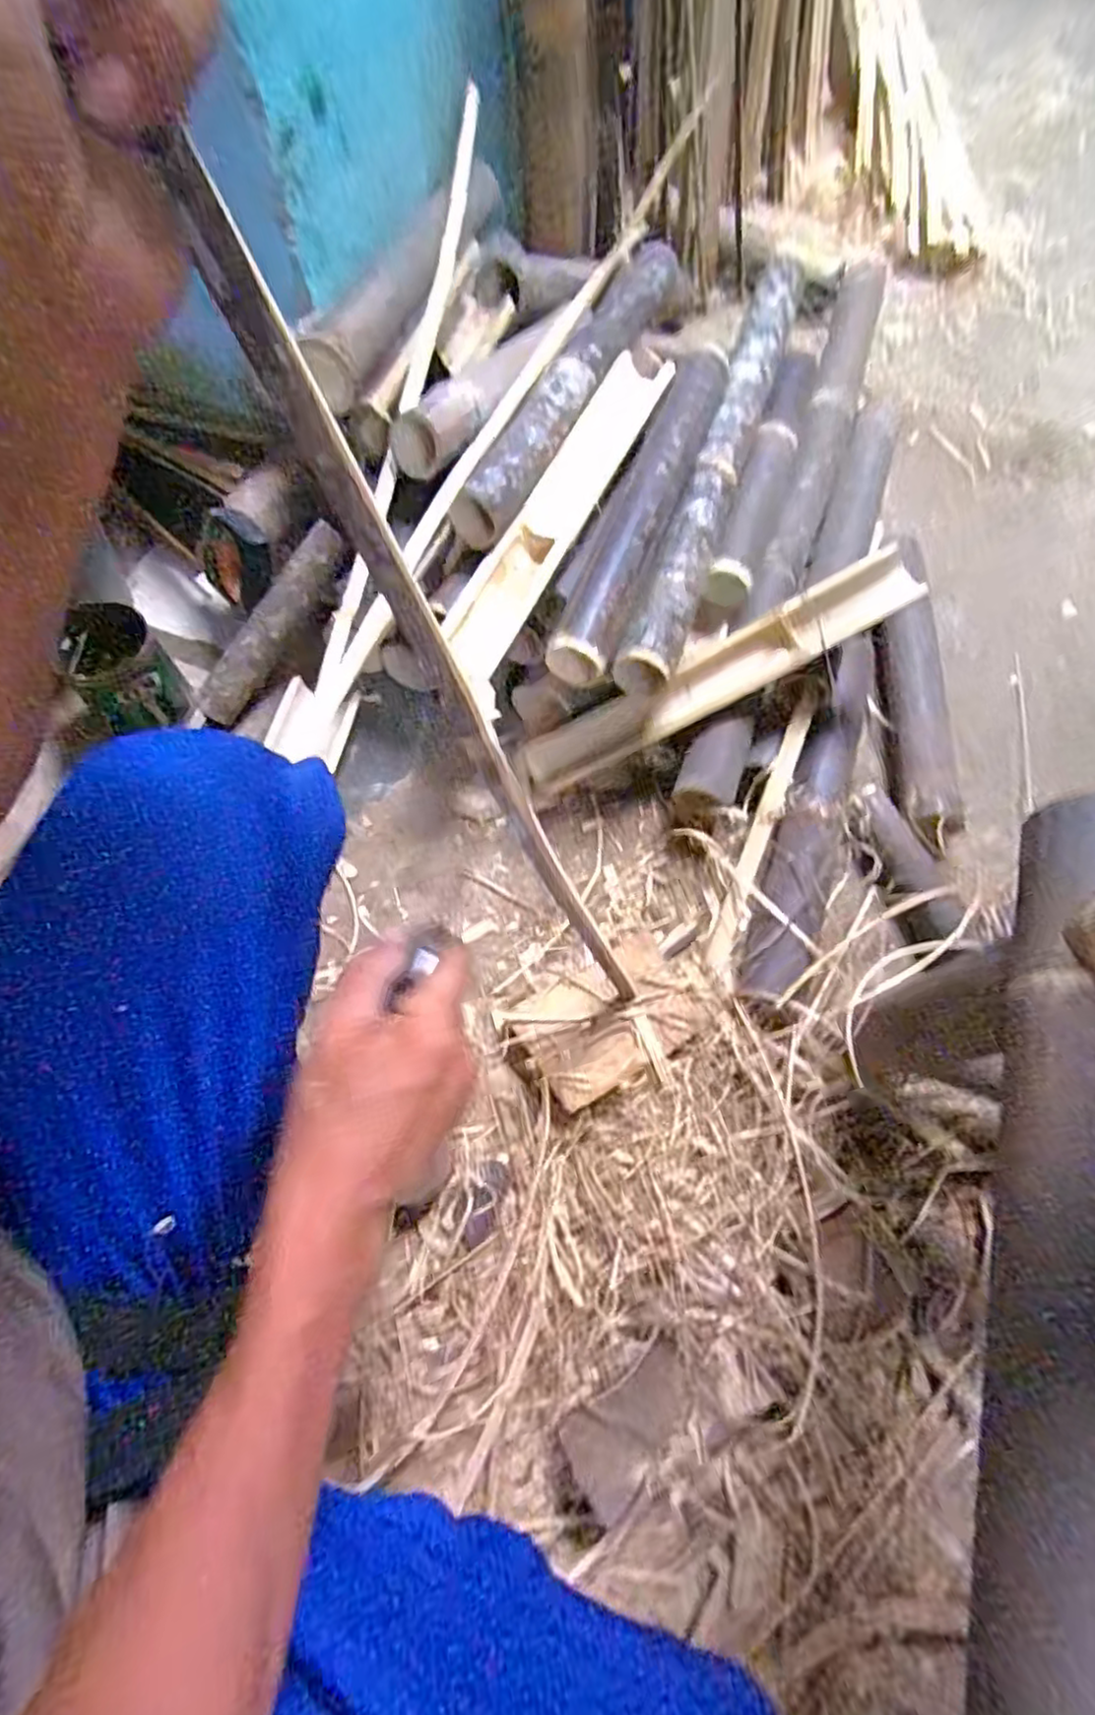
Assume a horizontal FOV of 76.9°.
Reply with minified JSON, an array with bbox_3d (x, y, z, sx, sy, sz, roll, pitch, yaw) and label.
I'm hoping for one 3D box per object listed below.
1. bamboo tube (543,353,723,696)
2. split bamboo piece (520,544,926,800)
[{"bbox_3d":[0.107,-0.384,0.750,0.060,0.067,0.478,20,67,9],"label":"bamboo tube"},{"bbox_3d":[0.171,-0.190,0.745,0.436,0.032,0.062,-27,67,13],"label":"split bamboo piece"}]

